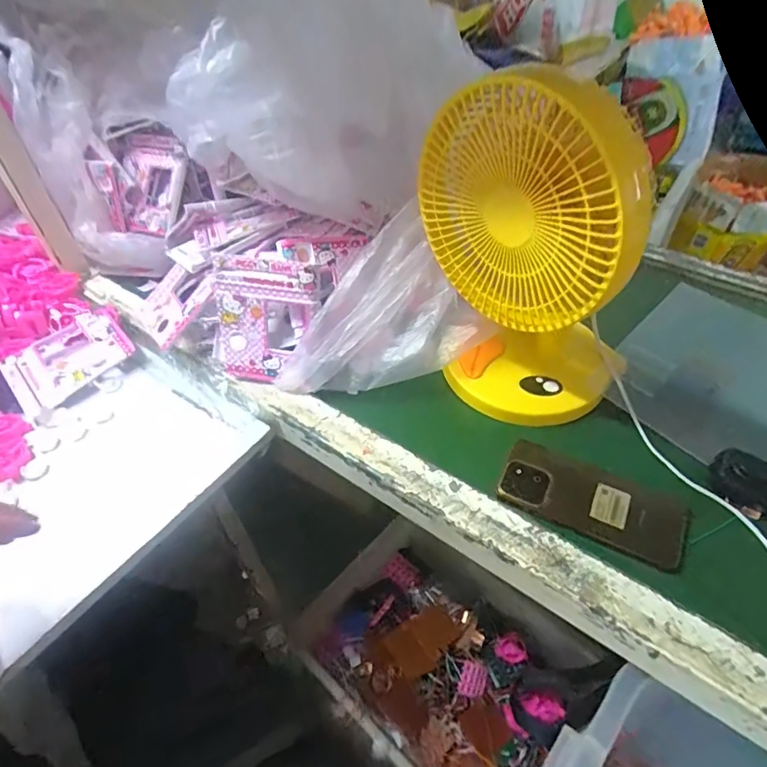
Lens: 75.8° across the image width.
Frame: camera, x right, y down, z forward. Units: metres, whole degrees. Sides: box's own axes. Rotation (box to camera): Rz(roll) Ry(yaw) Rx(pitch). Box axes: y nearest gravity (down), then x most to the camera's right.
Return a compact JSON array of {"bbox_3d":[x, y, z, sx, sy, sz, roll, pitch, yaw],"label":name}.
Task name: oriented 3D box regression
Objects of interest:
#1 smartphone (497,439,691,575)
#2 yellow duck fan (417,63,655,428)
[{"bbox_3d":[0.201,0.111,0.478,0.167,0.010,0.089,24,53,25],"label":"smartphone"},{"bbox_3d":[0.150,-0.126,0.497,0.223,0.316,0.165,25,53,25],"label":"yellow duck fan"}]

